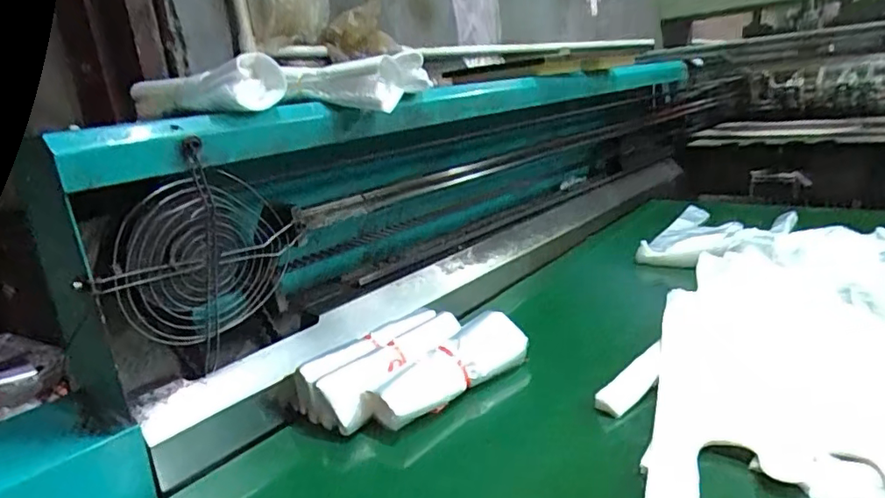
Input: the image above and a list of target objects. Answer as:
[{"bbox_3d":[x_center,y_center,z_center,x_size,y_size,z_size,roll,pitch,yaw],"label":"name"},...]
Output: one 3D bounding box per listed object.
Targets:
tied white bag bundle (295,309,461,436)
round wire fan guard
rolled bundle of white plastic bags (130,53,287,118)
[{"bbox_3d":[-0.060,0.135,0.676,0.211,0.059,0.090,-21,22,-41],"label":"tied white bag bundle"},{"bbox_3d":[-0.225,0.016,0.558,0.030,0.191,0.168,19,71,33],"label":"round wire fan guard"},{"bbox_3d":[-0.256,-0.171,0.604,0.202,0.047,0.063,7,21,37],"label":"rolled bundle of white plastic bags"}]

